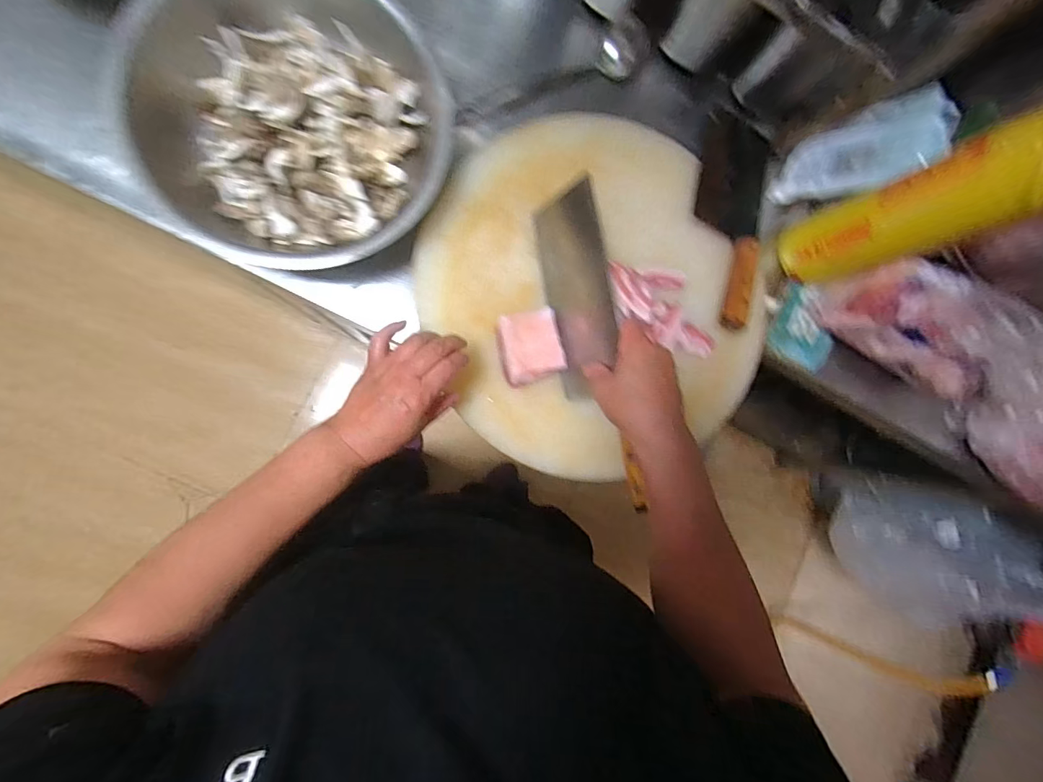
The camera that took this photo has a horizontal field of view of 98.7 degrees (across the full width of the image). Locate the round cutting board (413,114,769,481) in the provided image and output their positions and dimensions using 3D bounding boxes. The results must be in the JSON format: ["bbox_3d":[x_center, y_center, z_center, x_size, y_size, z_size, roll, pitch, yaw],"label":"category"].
[{"bbox_3d":[0.083,-0.104,0.501,0.368,0.035,0.395,0,88,-10],"label":"round cutting board"}]

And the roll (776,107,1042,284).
[{"bbox_3d":[0.408,-0.182,0.463,0.091,0.258,0.078,-9,90,-10],"label":"roll"}]

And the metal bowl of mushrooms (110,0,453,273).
[{"bbox_3d":[-0.223,-0.274,0.450,0.285,0.075,0.286,0,88,-10],"label":"metal bowl of mushrooms"}]

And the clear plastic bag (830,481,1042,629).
[{"bbox_3d":[0.934,0.383,1.021,0.155,0.387,0.274,-27,93,-9],"label":"clear plastic bag"}]

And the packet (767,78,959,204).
[{"bbox_3d":[0.389,-0.277,0.525,0.020,0.168,0.107,18,78,-40],"label":"packet"}]

